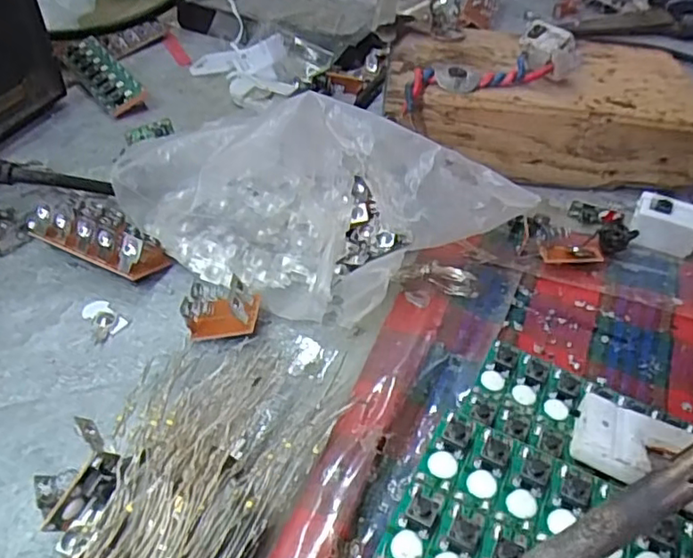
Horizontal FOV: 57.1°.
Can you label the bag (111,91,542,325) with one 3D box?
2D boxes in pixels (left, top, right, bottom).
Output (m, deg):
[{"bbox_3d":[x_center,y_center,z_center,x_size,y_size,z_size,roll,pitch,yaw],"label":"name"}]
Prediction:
[{"bbox_3d":[-0.017,-0.032,0.228,0.151,0.052,0.067,19,44,13],"label":"bag"}]

